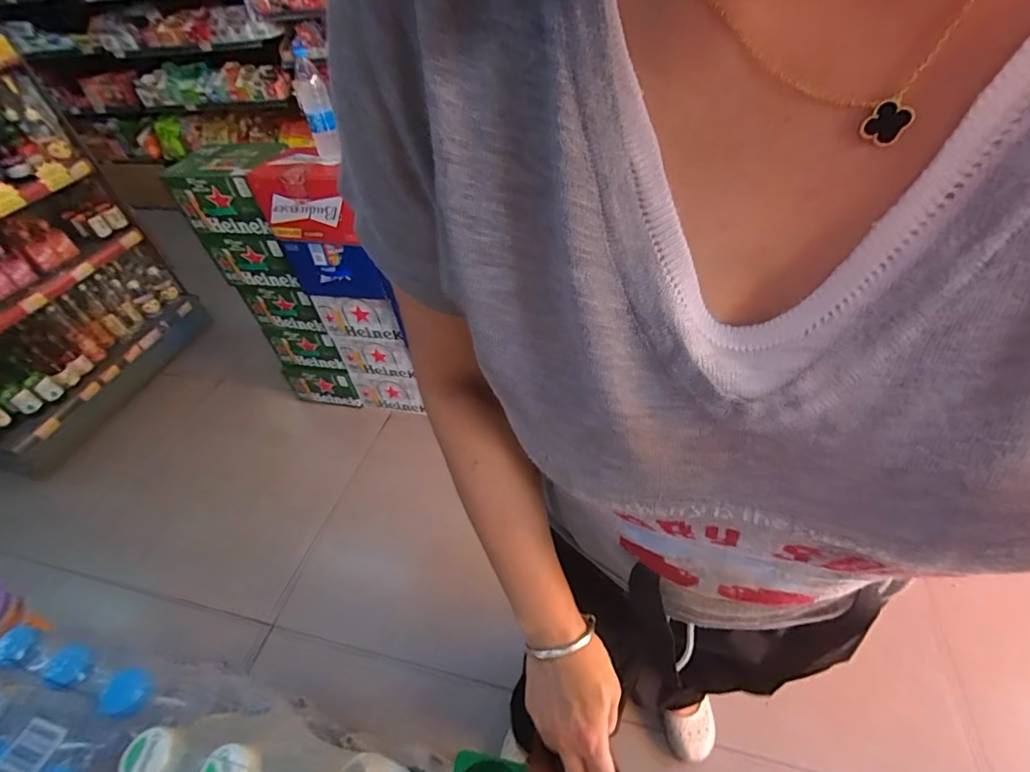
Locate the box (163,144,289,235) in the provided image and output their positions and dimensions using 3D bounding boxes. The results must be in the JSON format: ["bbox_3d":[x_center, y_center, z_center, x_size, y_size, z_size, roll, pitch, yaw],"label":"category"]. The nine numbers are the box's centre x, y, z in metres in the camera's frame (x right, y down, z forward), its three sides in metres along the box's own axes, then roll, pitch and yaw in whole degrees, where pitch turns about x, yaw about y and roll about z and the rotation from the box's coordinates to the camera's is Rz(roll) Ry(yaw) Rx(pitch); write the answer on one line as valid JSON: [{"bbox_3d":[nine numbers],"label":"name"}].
[{"bbox_3d":[-0.785,-0.554,1.316,0.278,0.174,0.203,5,47,13],"label":"box"}]

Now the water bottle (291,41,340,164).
[{"bbox_3d":[-0.470,-0.660,1.120,0.069,0.225,0.067,-18,46,-10],"label":"water bottle"}]

